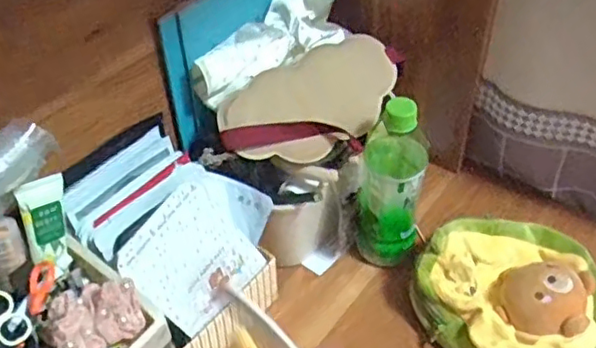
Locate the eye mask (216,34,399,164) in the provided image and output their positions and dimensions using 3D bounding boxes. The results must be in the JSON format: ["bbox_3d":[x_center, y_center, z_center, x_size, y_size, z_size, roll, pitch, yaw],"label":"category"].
[{"bbox_3d":[0.022,-0.072,0.625,0.202,0.018,0.100,-28,86,-18],"label":"eye mask"}]

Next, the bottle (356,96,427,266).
[{"bbox_3d":[0.099,0.012,0.650,0.068,0.198,0.057,5,45,7],"label":"bottle"}]

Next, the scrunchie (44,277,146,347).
[{"bbox_3d":[-0.155,0.106,0.475,0.071,0.047,0.046,-33,52,-28],"label":"scrunchie"}]

